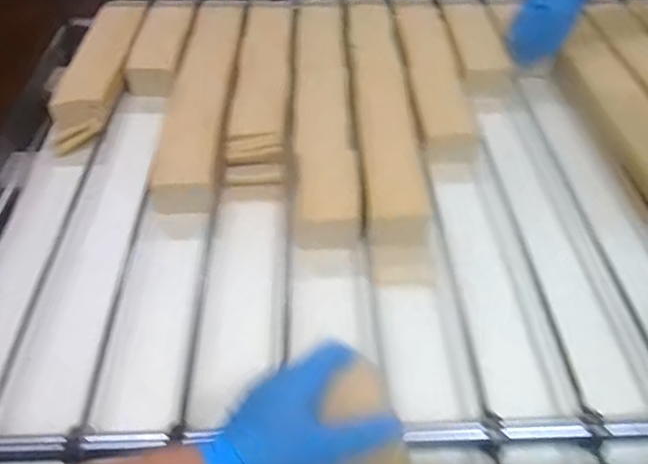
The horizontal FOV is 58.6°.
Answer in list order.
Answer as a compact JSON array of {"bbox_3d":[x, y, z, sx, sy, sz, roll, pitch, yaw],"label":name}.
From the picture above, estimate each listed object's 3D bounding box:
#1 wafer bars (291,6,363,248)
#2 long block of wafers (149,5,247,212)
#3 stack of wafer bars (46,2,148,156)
[{"bbox_3d":[-0.004,-0.205,0.878,0.082,0.037,0.550,-1,47,-2],"label":"wafer bars"},{"bbox_3d":[-0.188,-0.228,0.903,0.088,0.039,0.492,1,47,-1],"label":"long block of wafers"},{"bbox_3d":[-0.365,-0.272,0.954,0.090,0.054,0.371,1,47,-1],"label":"stack of wafer bars"}]

